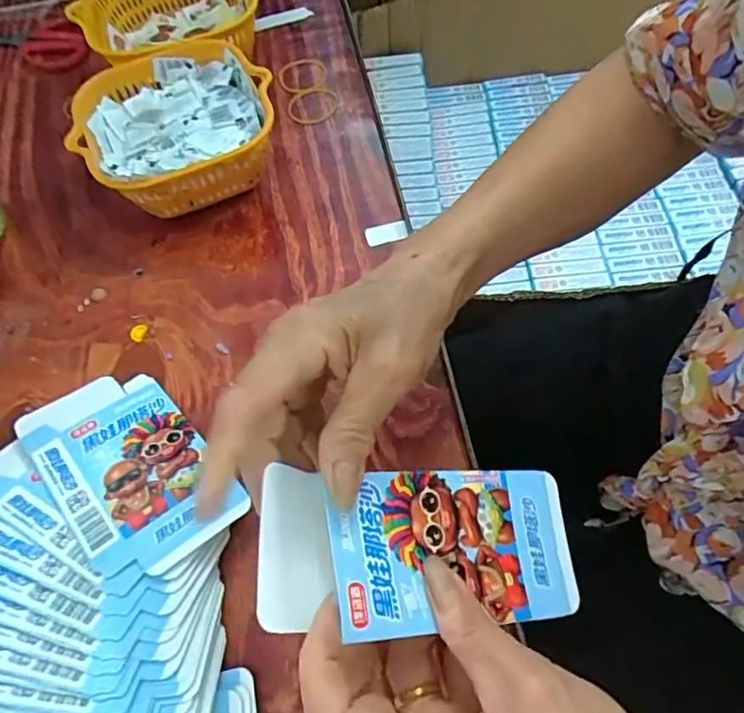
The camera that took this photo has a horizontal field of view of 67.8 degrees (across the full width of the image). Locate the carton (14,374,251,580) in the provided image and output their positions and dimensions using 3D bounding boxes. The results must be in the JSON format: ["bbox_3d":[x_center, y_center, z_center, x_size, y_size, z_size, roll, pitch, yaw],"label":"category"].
[{"bbox_3d":[-0.147,0.063,0.331,0.083,0.004,0.146,-33,57,-26],"label":"carton"}]

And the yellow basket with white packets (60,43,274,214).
[{"bbox_3d":[-0.146,-0.170,0.434,0.147,0.064,0.139,-24,64,-8],"label":"yellow basket with white packets"}]

